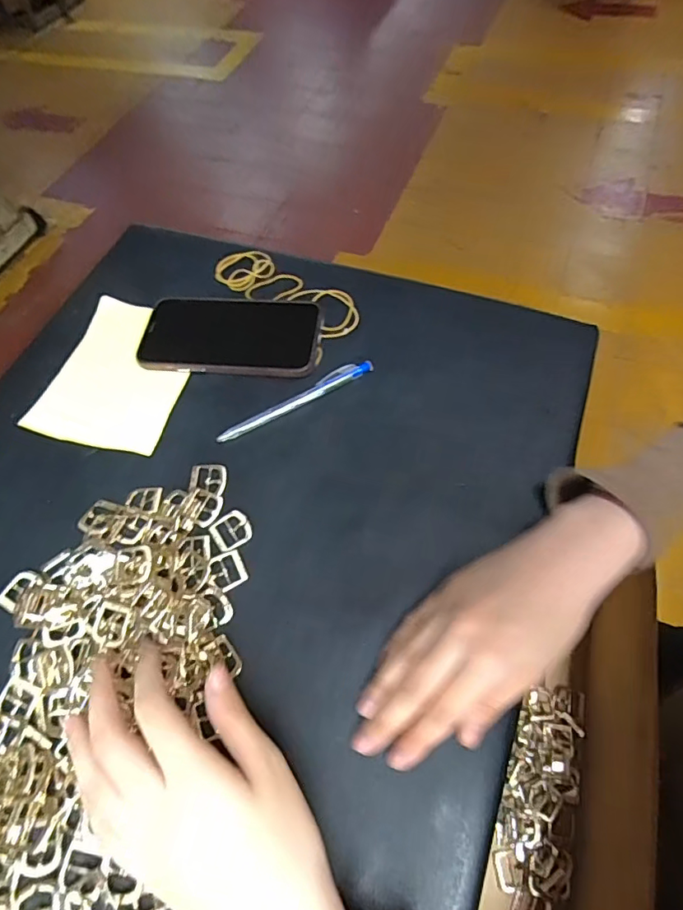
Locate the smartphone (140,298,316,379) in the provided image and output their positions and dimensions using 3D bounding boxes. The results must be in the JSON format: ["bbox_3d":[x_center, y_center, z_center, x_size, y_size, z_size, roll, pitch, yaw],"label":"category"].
[{"bbox_3d":[-0.099,-0.109,0.453,0.157,0.009,0.083,4,61,6],"label":"smartphone"}]

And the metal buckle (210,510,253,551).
[{"bbox_3d":[-0.080,0.055,0.365,0.027,0.004,0.025,-33,64,-14],"label":"metal buckle"}]

